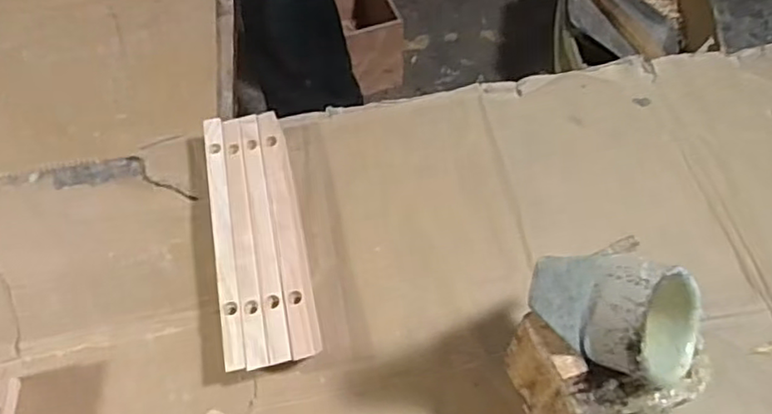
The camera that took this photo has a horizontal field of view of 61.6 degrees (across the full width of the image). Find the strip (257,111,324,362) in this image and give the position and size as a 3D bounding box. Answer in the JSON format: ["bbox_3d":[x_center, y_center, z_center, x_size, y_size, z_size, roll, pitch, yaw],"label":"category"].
[{"bbox_3d":[-0.102,0.021,0.669,0.027,0.034,0.287,-11,58,-6],"label":"strip"}]

